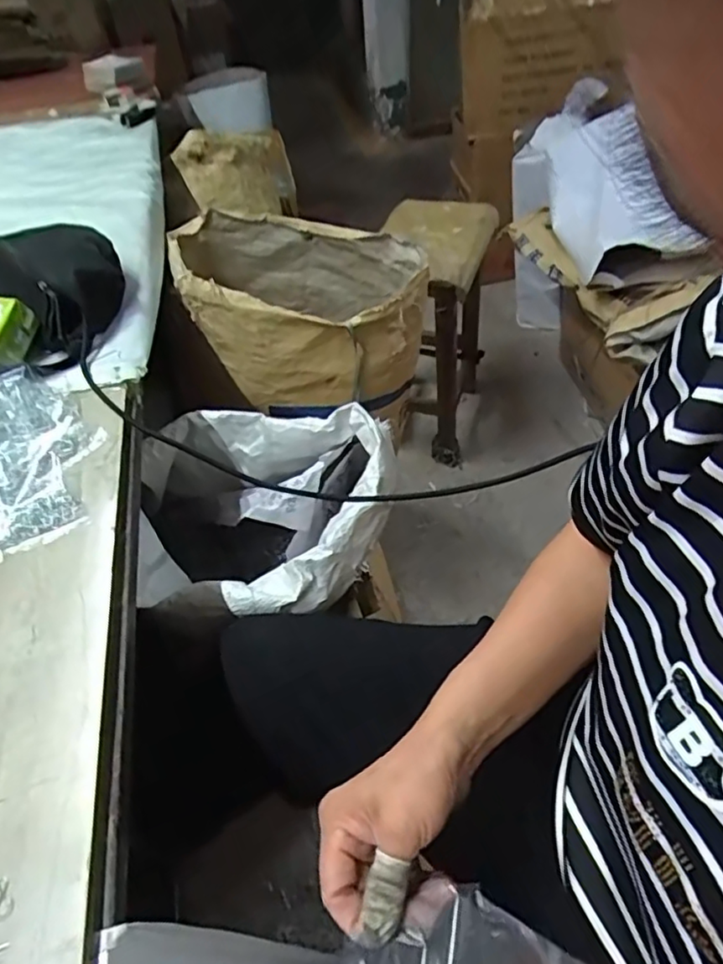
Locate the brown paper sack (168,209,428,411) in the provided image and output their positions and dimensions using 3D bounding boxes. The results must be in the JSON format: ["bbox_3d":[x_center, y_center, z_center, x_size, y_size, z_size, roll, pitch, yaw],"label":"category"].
[{"bbox_3d":[-0.091,-0.290,0.944,0.337,0.171,0.352,-13,46,-8],"label":"brown paper sack"}]

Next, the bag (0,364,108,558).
[{"bbox_3d":[-0.299,-0.025,0.509,0.138,0.033,0.208,-18,47,-12],"label":"bag"}]

